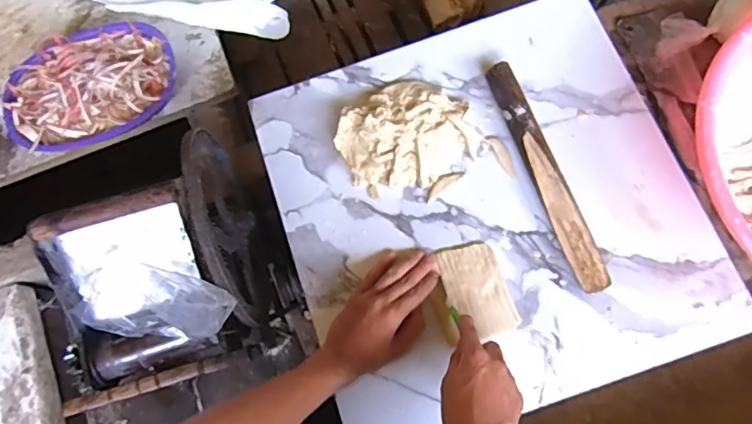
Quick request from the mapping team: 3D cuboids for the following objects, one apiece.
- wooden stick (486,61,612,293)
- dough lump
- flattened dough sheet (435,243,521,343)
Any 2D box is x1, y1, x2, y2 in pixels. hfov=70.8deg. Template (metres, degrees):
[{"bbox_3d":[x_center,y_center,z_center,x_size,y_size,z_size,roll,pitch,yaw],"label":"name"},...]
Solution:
[{"bbox_3d":[0.207,-0.047,0.657,0.033,0.035,0.303,-18,74,-3],"label":"wooden stick"},{"bbox_3d":[0.041,-0.095,0.676,0.166,0.041,0.154,-1,74,2],"label":"dough lump"},{"bbox_3d":[0.120,0.093,0.635,0.070,0.009,0.114,-20,74,-4],"label":"flattened dough sheet"}]

